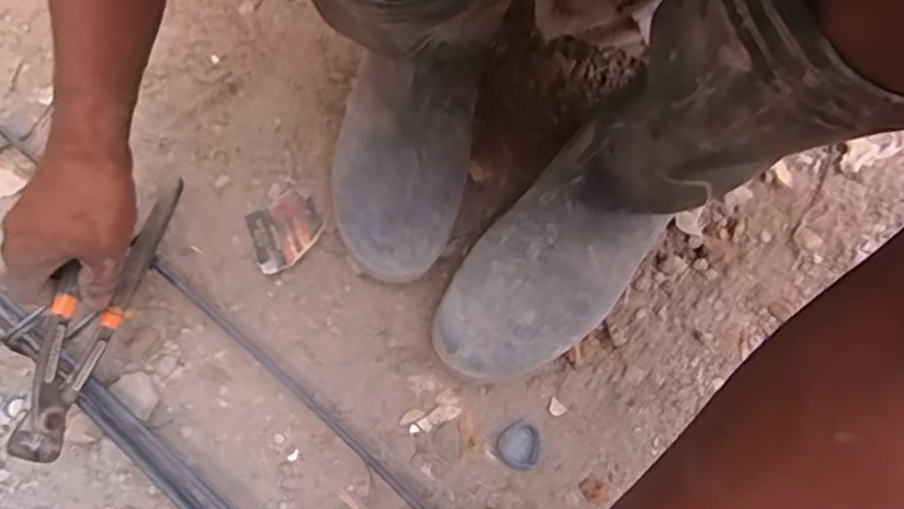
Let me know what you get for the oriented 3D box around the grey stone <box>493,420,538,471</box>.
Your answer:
[{"bbox_3d":[0.051,0.145,0.494,0.032,0.008,0.034,0,71,-1],"label":"grey stone"}]

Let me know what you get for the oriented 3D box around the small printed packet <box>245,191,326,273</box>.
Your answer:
[{"bbox_3d":[-0.139,-0.021,0.545,0.063,0.008,0.057,-30,74,-10],"label":"small printed packet"}]

